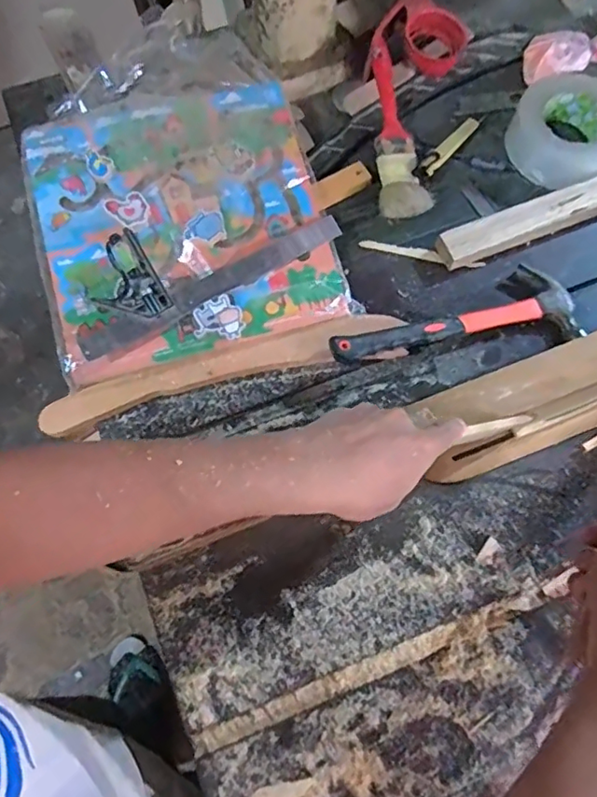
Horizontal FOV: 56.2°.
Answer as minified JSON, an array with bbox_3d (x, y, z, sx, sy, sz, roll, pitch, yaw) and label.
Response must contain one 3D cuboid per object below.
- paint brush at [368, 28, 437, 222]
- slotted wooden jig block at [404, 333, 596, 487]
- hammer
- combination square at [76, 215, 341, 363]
[{"bbox_3d":[0.112,-0.315,0.649,0.054,0.027,0.214,-8,86,-4],"label":"paint brush"},{"bbox_3d":[0.320,-0.028,0.577,0.414,0.049,0.090,-22,73,-6],"label":"slotted wooden jig block"},{"bbox_3d":[0.164,-0.092,0.598,0.264,0.037,0.090,-6,72,-3],"label":"hammer"},{"bbox_3d":[-0.101,-0.148,0.589,0.299,0.030,0.100,-27,74,-9],"label":"combination square"}]

